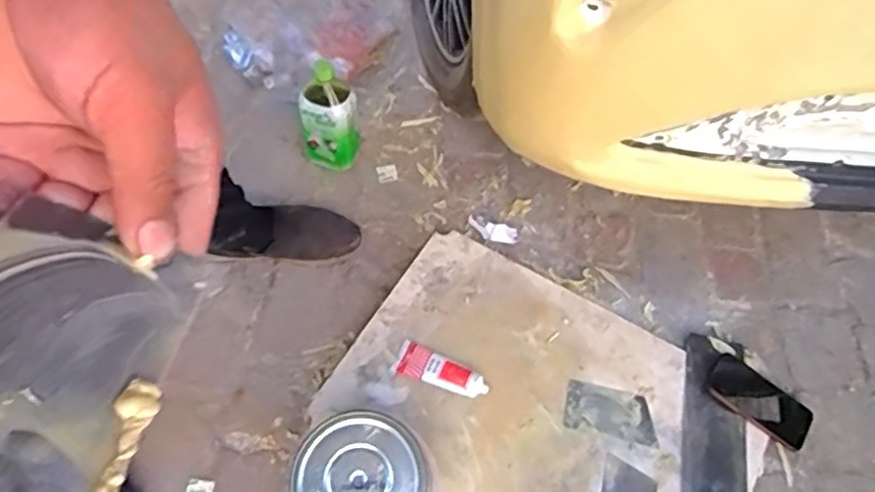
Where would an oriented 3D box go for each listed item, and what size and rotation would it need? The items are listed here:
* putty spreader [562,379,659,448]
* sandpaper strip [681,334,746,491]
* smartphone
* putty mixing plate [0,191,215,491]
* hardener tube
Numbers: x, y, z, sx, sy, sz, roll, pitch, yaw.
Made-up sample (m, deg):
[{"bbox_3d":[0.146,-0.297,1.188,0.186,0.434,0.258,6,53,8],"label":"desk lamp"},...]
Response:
[{"bbox_3d":[0.250,0.240,0.978,0.129,0.005,0.072,12,59,4],"label":"putty spreader"},{"bbox_3d":[0.390,0.287,0.957,0.089,0.011,0.339,12,59,4],"label":"sandpaper strip"},{"bbox_3d":[0.474,0.227,0.995,0.148,0.011,0.077,36,67,14],"label":"smartphone"},{"bbox_3d":[-0.127,0.034,0.219,0.074,0.004,0.123,25,36,-17],"label":"putty mixing plate"},{"bbox_3d":[0.005,0.180,0.982,0.138,0.030,0.051,20,60,9],"label":"hardener tube"}]

